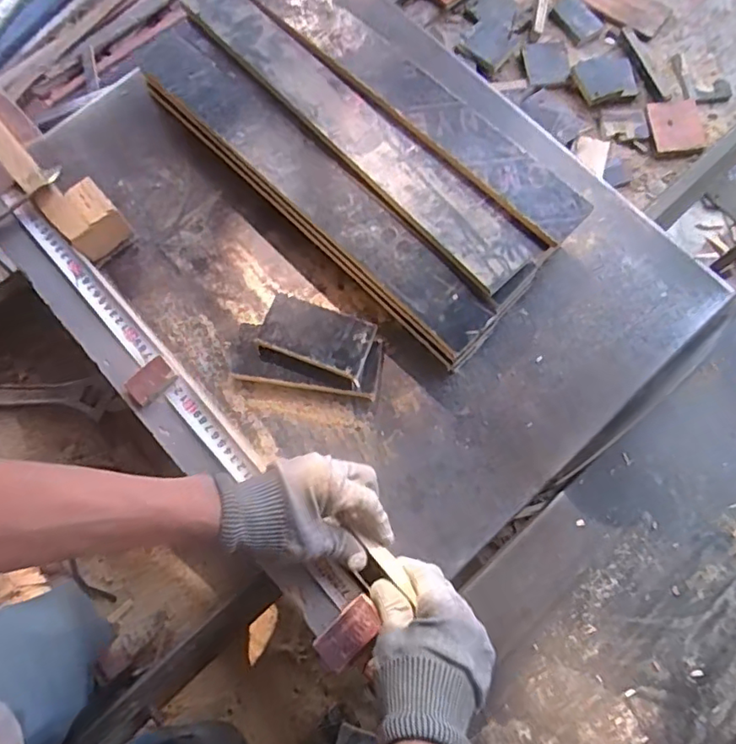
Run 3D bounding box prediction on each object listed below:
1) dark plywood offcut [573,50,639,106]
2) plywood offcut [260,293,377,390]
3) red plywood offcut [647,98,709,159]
[{"bbox_3d":[0.326,-0.406,0.791,0.080,0.006,0.073,-12,75,-3],"label":"dark plywood offcut"},{"bbox_3d":[-0.055,-0.040,0.614,0.117,0.008,0.066,23,77,7],"label":"plywood offcut"},{"bbox_3d":[0.413,-0.325,0.769,0.069,0.008,0.082,-3,75,0],"label":"red plywood offcut"}]

